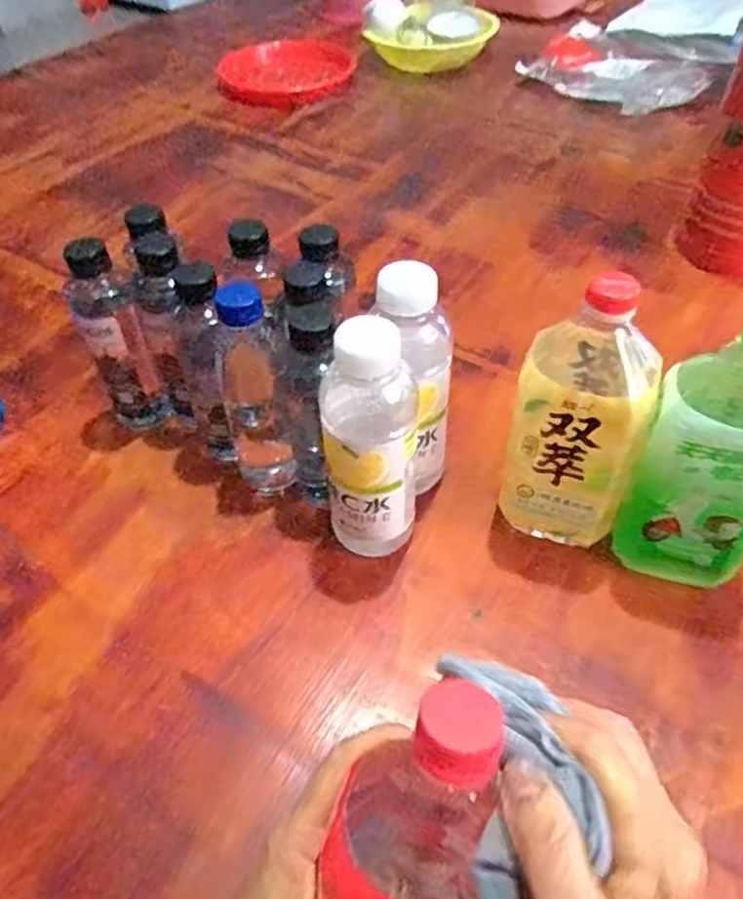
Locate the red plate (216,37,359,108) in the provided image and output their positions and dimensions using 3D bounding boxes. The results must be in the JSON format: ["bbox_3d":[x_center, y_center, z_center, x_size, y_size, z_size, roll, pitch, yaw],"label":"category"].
[{"bbox_3d":[-0.155,-0.708,1.274,0.255,0.036,0.232,-1,48,1],"label":"red plate"}]

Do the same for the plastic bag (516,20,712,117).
[{"bbox_3d":[0.389,-0.625,1.137,0.160,0.062,0.278,-27,52,-21],"label":"plastic bag"}]

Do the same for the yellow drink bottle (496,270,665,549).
[{"bbox_3d":[0.150,-0.023,0.488,0.087,0.213,0.085,17,50,16],"label":"yellow drink bottle"}]

